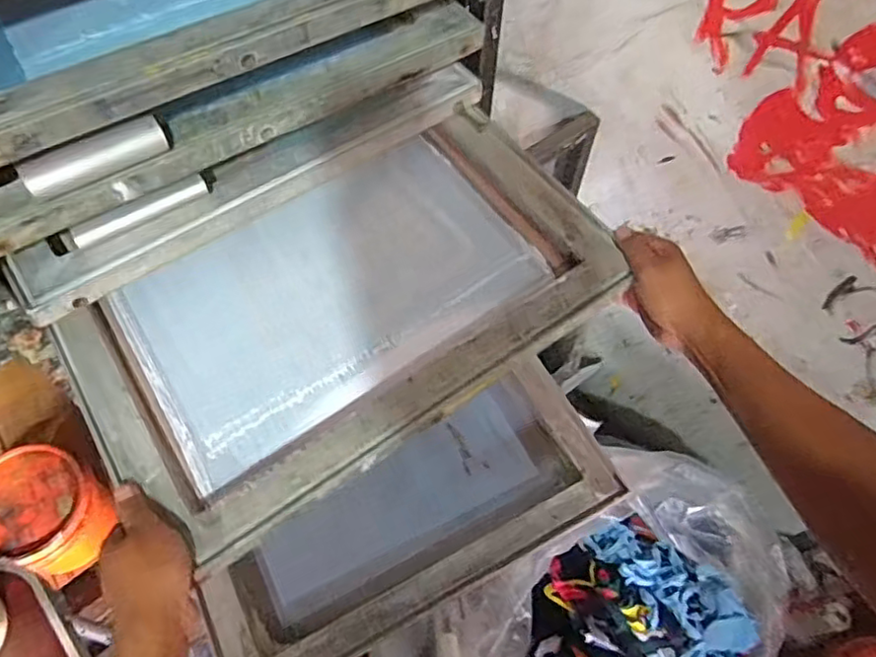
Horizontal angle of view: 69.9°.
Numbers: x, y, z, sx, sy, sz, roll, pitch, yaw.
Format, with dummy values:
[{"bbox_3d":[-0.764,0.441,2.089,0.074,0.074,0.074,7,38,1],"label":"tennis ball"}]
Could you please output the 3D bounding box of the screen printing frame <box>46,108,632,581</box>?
[{"bbox_3d":[-0.083,-0.023,0.579,0.460,0.033,0.287,-33,61,-14],"label":"screen printing frame"}]

